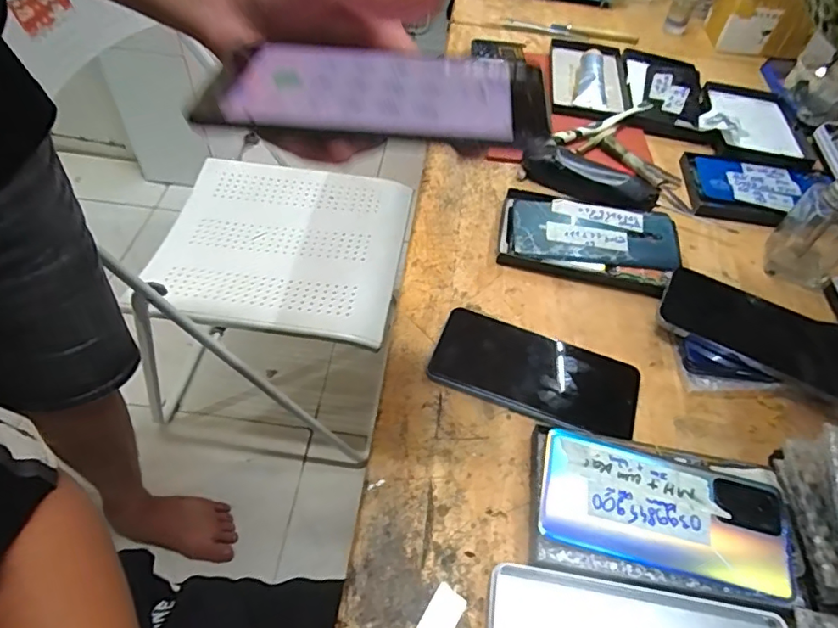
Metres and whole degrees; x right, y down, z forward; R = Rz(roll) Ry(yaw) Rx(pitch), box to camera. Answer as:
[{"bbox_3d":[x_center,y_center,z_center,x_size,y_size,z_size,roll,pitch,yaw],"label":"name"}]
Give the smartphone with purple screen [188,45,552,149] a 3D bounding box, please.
[{"bbox_3d":[-0.018,-0.099,0.241,0.147,0.012,0.061,4,52,-1],"label":"smartphone with purple screen"}]

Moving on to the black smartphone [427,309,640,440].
[{"bbox_3d":[0.094,0.045,0.433,0.163,0.012,0.076,16,53,8],"label":"black smartphone"}]

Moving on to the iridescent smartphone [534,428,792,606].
[{"bbox_3d":[0.163,0.132,0.361,0.160,0.015,0.086,11,63,3],"label":"iridescent smartphone"}]

